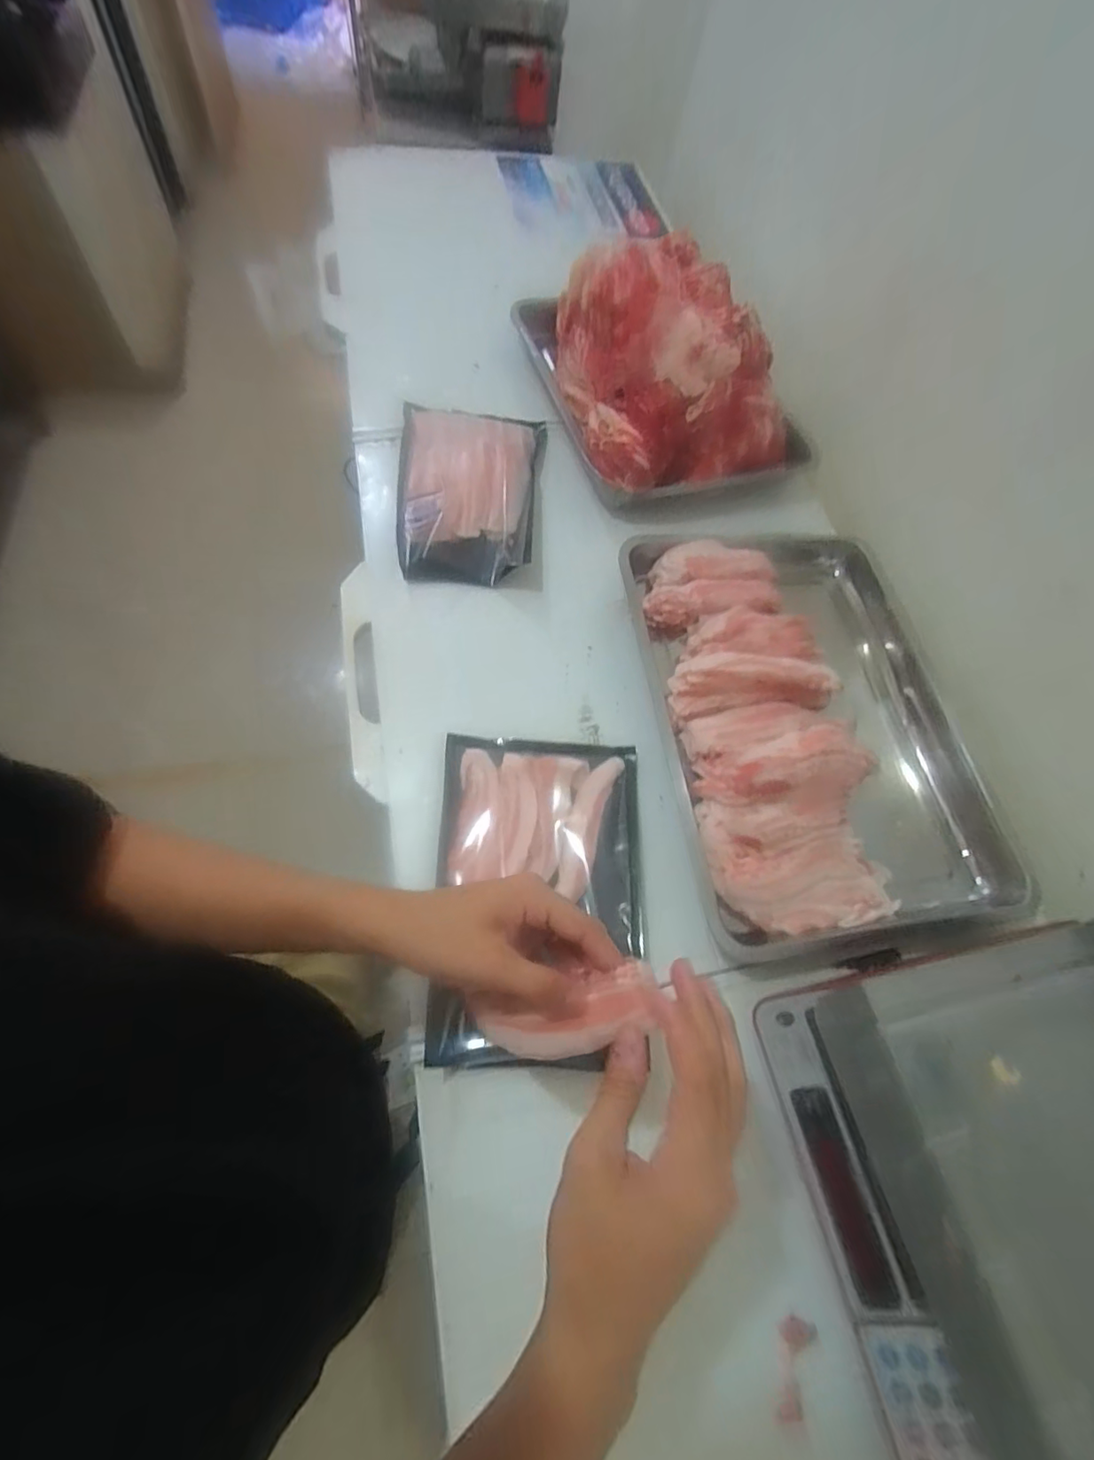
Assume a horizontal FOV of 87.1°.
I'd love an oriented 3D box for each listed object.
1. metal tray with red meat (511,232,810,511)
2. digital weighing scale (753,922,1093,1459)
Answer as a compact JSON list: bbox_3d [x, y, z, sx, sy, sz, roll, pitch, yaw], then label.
[{"bbox_3d":[0.168,-0.534,0.794,0.325,0.180,0.416,-13,66,-10],"label":"metal tray with red meat"},{"bbox_3d":[0.386,0.356,0.410,0.332,0.126,0.382,-8,66,-13],"label":"digital weighing scale"}]

